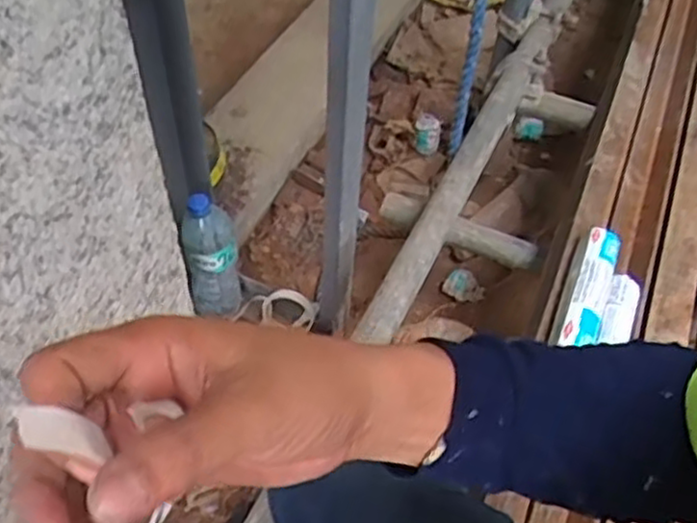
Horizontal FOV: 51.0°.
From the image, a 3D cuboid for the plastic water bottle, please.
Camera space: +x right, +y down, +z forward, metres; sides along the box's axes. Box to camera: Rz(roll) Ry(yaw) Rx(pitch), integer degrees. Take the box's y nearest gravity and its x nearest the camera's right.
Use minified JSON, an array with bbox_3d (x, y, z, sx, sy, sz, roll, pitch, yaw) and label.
[{"bbox_3d":[-0.208,-0.001,1.130,0.072,0.246,0.063,-5,53,-8],"label":"plastic water bottle"}]

